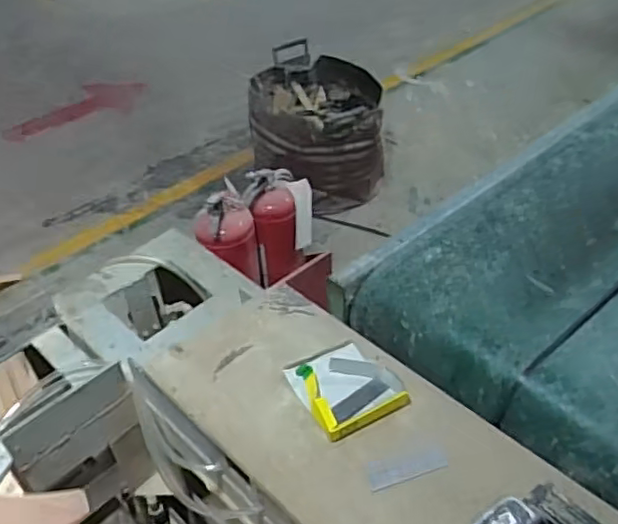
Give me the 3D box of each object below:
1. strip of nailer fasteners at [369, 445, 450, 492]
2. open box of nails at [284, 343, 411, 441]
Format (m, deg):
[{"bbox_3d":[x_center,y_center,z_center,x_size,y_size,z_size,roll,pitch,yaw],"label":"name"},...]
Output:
[{"bbox_3d":[0.121,0.252,0.770,0.097,0.004,0.037,-16,41,-2],"label":"strip of nailer fasteners"},{"bbox_3d":[0.055,0.169,0.853,0.126,0.032,0.125,-21,43,-21],"label":"open box of nails"}]

